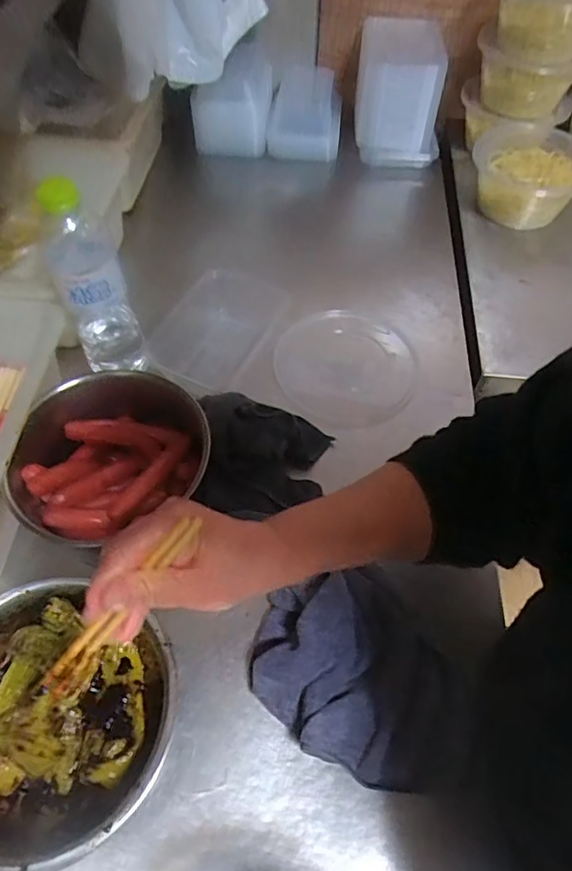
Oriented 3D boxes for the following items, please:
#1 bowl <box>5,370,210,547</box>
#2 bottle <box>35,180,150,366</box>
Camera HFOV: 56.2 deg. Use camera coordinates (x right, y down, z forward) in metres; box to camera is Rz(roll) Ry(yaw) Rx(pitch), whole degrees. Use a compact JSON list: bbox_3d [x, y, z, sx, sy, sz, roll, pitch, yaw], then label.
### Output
[{"bbox_3d":[-0.163,0.016,0.494,0.176,0.080,0.156,-32,63,-21],"label":"bowl"},{"bbox_3d":[-0.188,-0.151,0.516,0.062,0.198,0.060,-18,59,-14],"label":"bottle"}]

